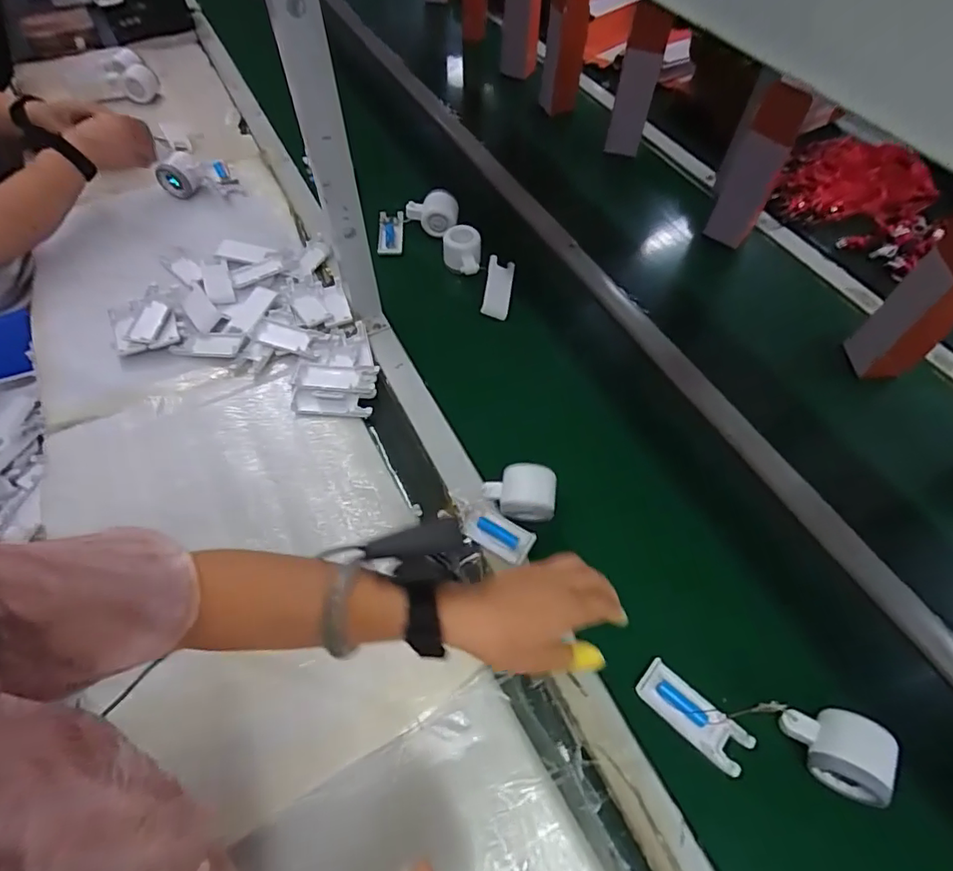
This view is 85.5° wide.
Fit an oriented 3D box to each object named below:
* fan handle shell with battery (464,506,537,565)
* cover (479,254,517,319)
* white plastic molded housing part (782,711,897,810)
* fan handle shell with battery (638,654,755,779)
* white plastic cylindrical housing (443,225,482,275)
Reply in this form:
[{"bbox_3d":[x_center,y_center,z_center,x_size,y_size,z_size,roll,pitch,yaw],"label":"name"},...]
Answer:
[{"bbox_3d":[0.023,0.110,0.572,0.077,0.017,0.037,25,90,4],"label":"fan handle shell with battery"},{"bbox_3d":[0.033,-0.220,0.773,0.042,0.012,0.094,13,74,-14],"label":"cover"},{"bbox_3d":[0.314,0.274,0.453,0.073,0.047,0.063,19,60,11],"label":"white plastic molded housing part"},{"bbox_3d":[0.203,0.263,0.483,0.105,0.015,0.038,38,65,21],"label":"fan handle shell with battery"},{"bbox_3d":[-0.022,-0.283,0.799,0.057,0.049,0.069,-3,59,-4],"label":"white plastic cylindrical housing"}]

